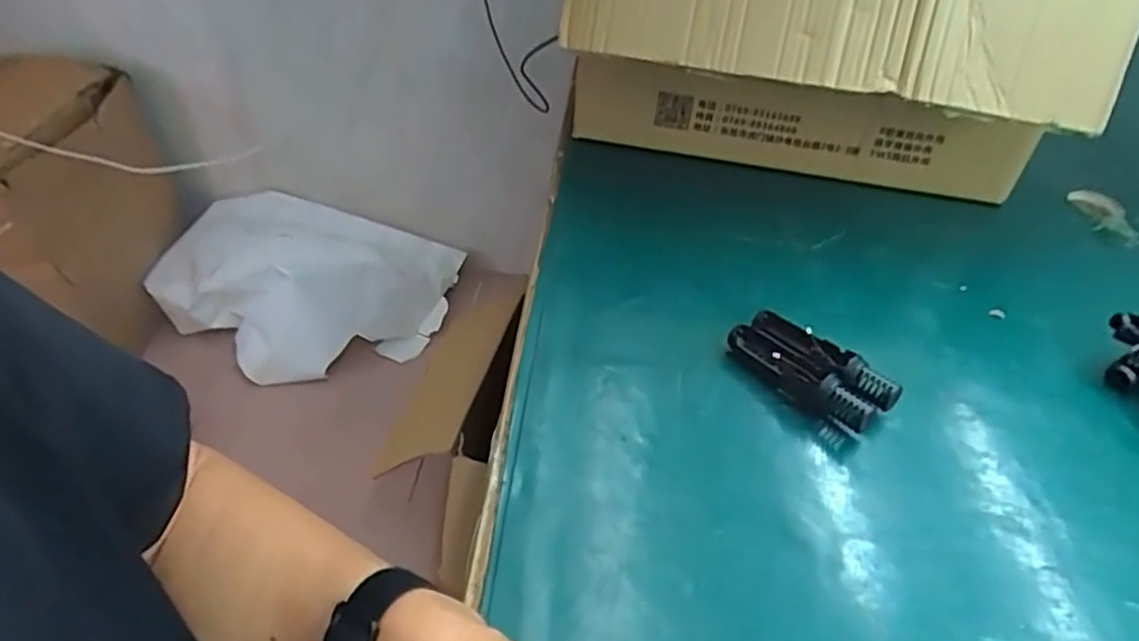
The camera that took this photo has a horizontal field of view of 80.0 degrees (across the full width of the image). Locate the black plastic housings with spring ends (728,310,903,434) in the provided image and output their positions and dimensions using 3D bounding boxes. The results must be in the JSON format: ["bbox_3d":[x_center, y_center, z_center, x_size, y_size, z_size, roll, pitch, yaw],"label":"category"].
[{"bbox_3d":[0.186,0.039,0.531,0.060,0.035,0.126,-27,50,-31],"label":"black plastic housings with spring ends"}]

